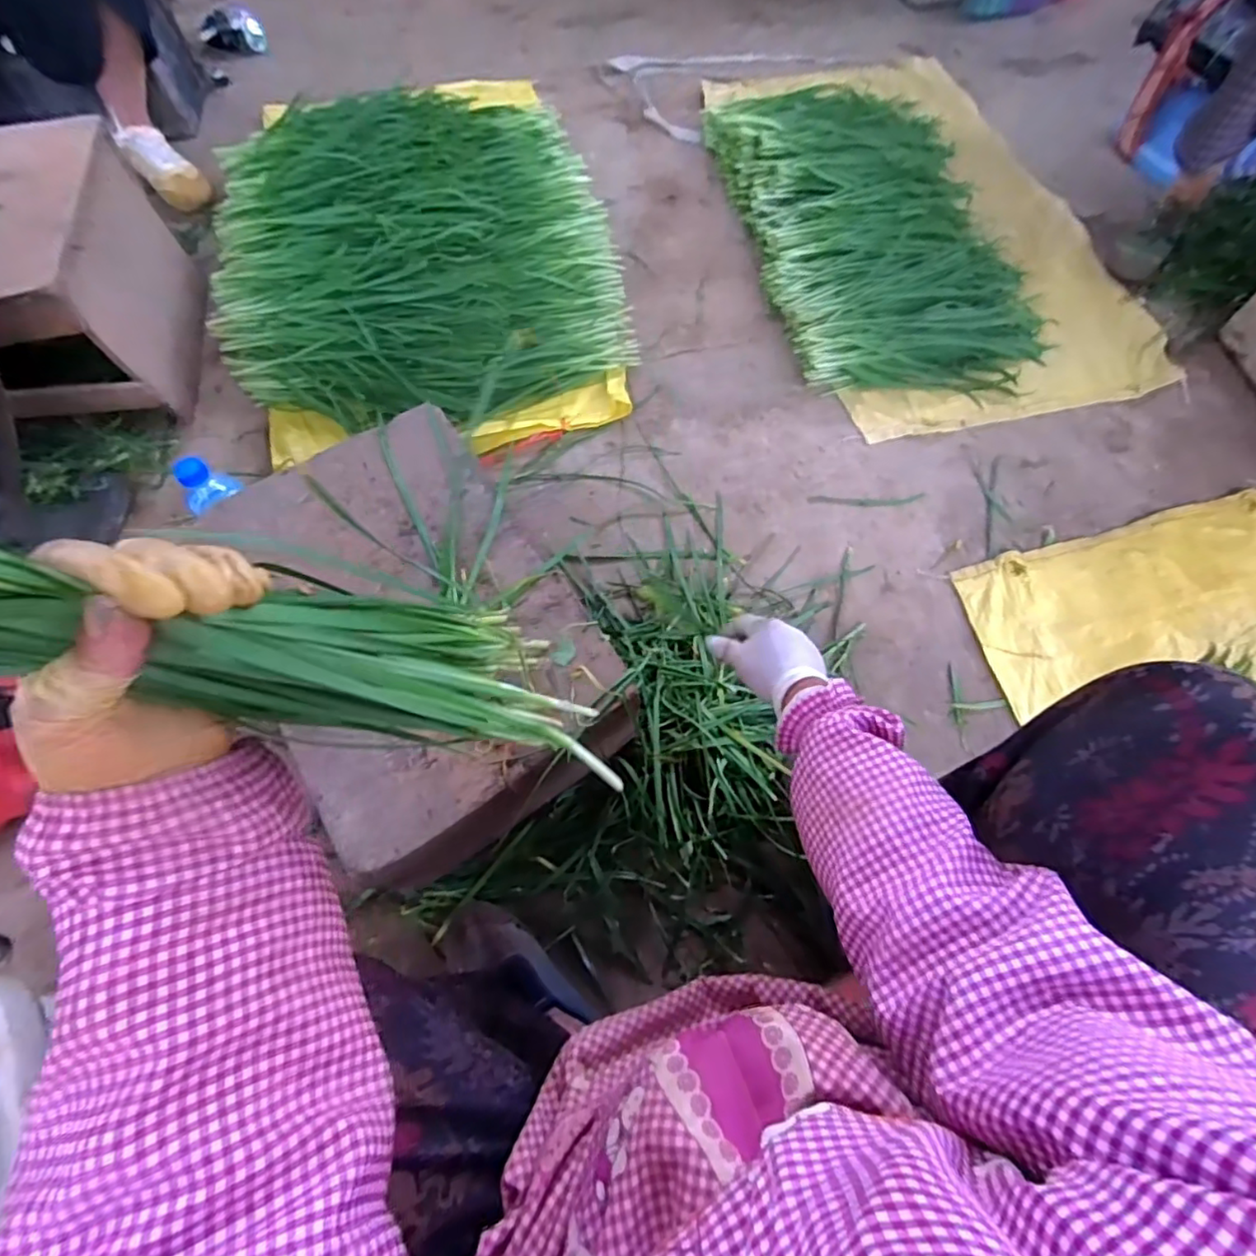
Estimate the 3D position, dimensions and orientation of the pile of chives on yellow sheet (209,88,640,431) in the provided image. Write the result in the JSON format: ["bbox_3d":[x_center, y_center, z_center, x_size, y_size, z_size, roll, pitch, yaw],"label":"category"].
[{"bbox_3d":[-0.357,-0.682,1.029,0.636,0.137,0.745,-10,69,-3],"label":"pile of chives on yellow sheet"}]

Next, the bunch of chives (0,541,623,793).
[{"bbox_3d":[-0.165,0.022,0.283,0.064,0.423,0.082,-26,66,27],"label":"bunch of chives"}]

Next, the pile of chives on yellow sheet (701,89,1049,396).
[{"bbox_3d":[0.429,-0.738,1.067,0.424,0.097,0.766,-10,69,-4],"label":"pile of chives on yellow sheet"}]

